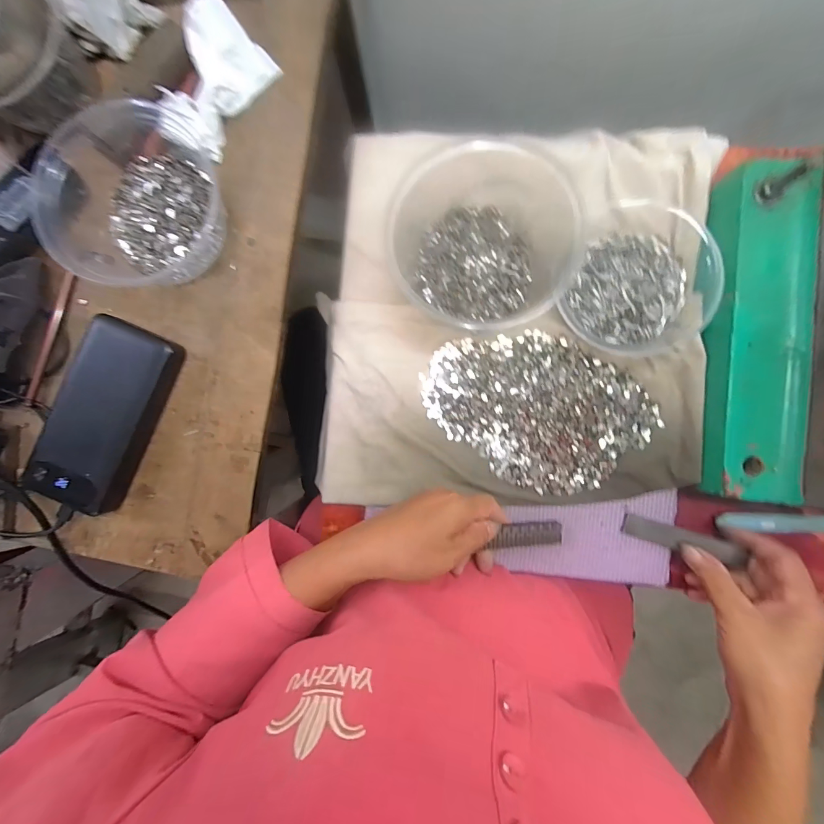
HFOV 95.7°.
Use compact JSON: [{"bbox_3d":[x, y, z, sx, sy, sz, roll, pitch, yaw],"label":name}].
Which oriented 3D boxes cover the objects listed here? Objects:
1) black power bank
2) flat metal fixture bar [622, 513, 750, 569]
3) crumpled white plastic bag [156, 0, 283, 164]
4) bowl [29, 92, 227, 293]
[{"bbox_3d":[-0.256,0.004,0.311,0.069,0.034,0.155,23,90,4],"label":"black power bank"},{"bbox_3d":[0.228,0.108,0.317,0.087,0.006,0.019,14,94,16],"label":"flat metal fixture bar"},{"bbox_3d":[-0.166,-0.268,0.306,0.057,0.037,0.113,31,90,0],"label":"crumpled white plastic bag"},{"bbox_3d":[-0.225,-0.171,0.300,0.140,0.049,0.131,-4,90,0],"label":"bowl"}]

